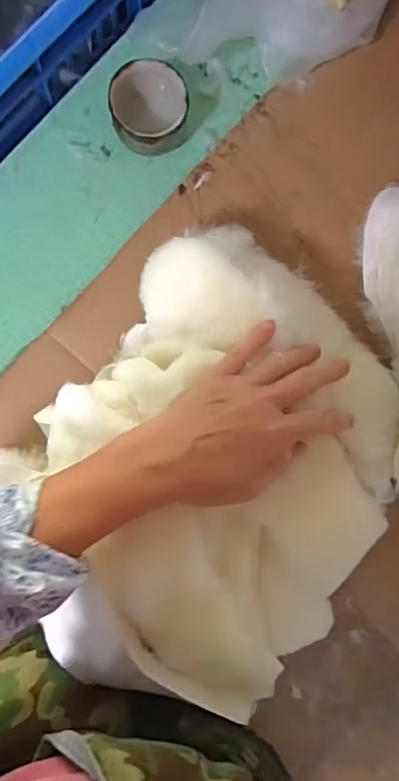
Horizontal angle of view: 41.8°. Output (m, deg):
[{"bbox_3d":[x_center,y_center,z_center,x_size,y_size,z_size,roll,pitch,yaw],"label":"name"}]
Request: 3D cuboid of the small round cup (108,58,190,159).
[{"bbox_3d":[-0.042,-0.235,0.442,0.061,0.045,0.069,-8,90,-3],"label":"small round cup"}]

